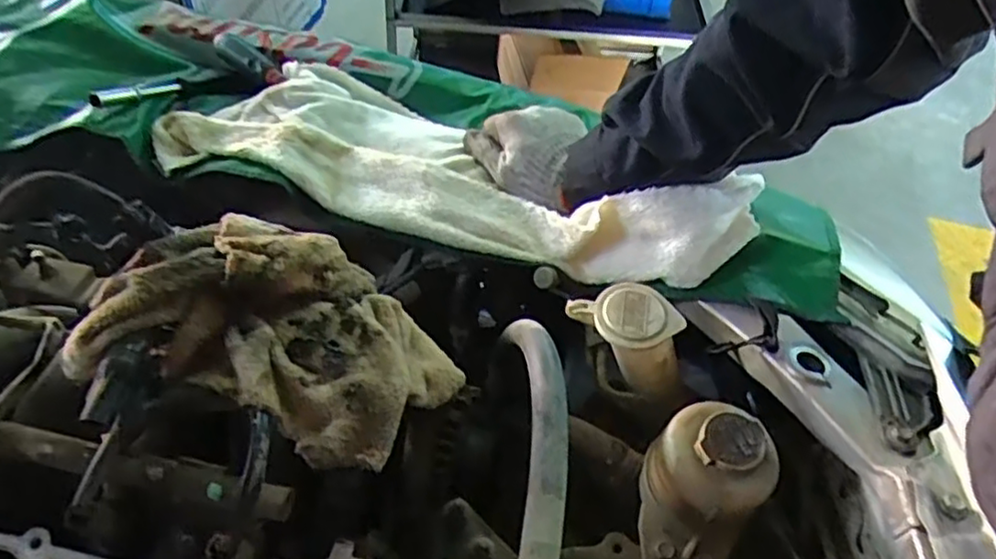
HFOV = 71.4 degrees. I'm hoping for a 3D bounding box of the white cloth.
[{"bbox_3d":[-0.045,-0.104,0.658,0.540,0.073,0.180,18,51,16],"label":"white cloth"}]

